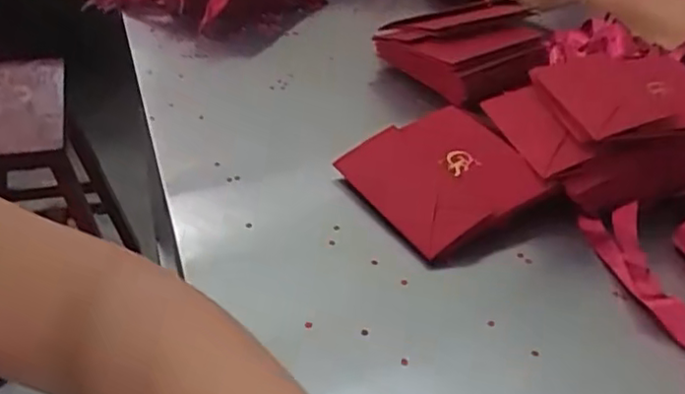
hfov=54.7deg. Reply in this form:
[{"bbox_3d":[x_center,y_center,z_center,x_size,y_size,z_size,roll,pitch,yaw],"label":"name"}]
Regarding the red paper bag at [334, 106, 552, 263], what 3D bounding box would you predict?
[{"bbox_3d":[0.086,-0.021,0.570,0.139,0.016,0.130,-27,54,-20],"label":"red paper bag"}]

